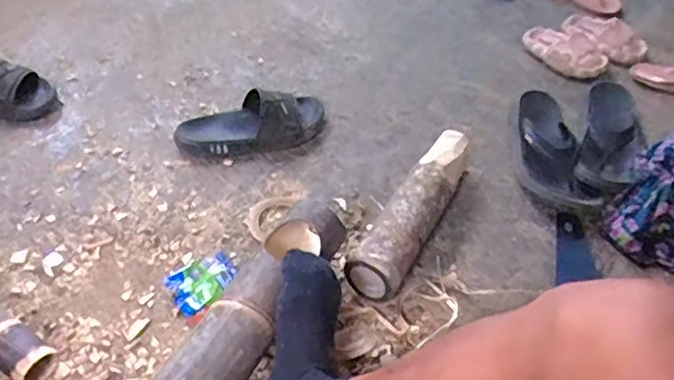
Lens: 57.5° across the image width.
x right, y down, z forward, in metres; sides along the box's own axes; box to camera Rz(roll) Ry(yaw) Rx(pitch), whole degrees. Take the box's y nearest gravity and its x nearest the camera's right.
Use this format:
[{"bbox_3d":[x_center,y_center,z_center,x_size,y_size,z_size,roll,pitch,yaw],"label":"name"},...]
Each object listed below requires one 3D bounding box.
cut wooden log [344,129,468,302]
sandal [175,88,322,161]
[{"bbox_3d":[0.116,0.031,0.928,0.077,0.080,0.312,25,49,16],"label":"cut wooden log"},{"bbox_3d":[-0.145,-0.116,1.048,0.257,0.065,0.122,-14,50,-18],"label":"sandal"}]

